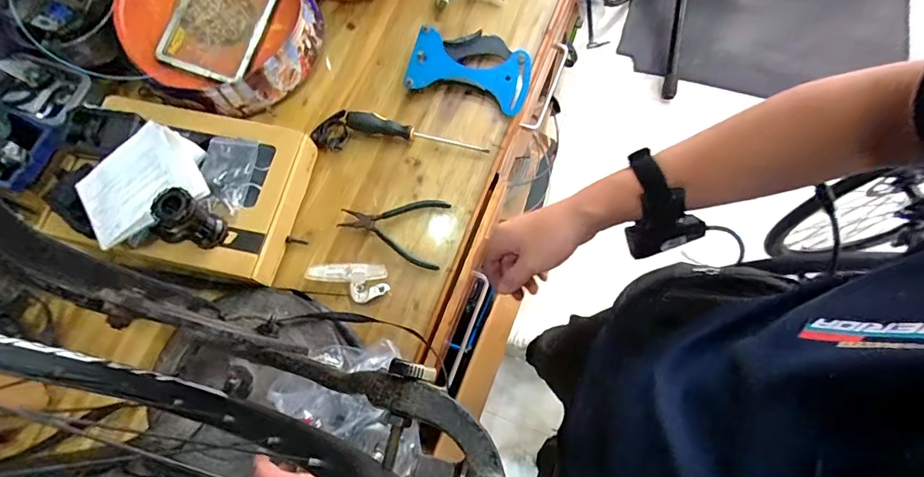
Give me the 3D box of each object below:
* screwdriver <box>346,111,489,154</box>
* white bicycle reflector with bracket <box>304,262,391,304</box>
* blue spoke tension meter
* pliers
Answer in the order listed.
[{"bbox_3d":[-0.069,-0.158,0.696,0.217,0.034,0.026,15,73,6],"label":"screwdriver"},{"bbox_3d":[-0.160,0.061,0.635,0.114,0.021,0.051,1,72,2],"label":"white bicycle reflector with bracket"},{"bbox_3d":[0.016,-0.277,0.730,0.187,0.028,0.127,11,73,5],"label":"blue spoke tension meter"},{"bbox_3d":[-0.101,-0.012,0.658,0.150,0.023,0.098,7,72,3],"label":"pliers"}]

